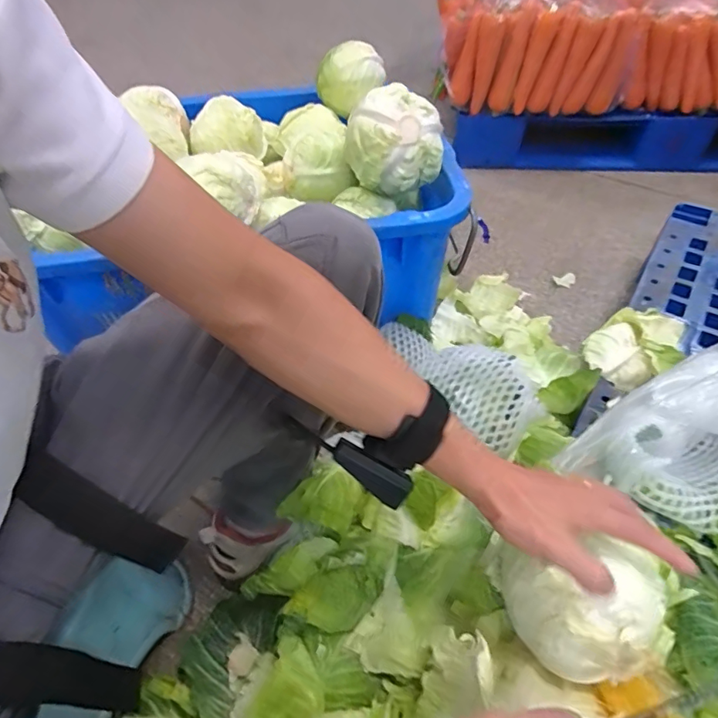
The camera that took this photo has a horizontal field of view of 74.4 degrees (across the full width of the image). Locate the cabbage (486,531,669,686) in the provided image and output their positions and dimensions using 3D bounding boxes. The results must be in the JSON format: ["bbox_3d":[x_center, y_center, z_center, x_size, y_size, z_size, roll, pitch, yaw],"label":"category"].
[{"bbox_3d":[0.181,0.213,0.411,0.127,0.115,0.100,16,52,16],"label":"cabbage"}]

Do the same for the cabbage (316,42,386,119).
[{"bbox_3d":[-0.013,-0.480,0.808,0.095,0.089,0.087,29,56,25],"label":"cabbage"}]

